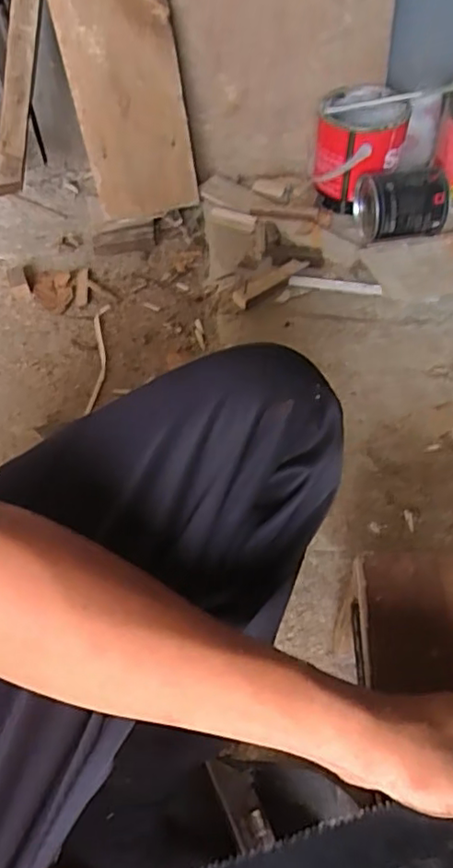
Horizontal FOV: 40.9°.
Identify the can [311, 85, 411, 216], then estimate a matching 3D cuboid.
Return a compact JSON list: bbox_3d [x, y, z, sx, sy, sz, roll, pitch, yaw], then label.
[{"bbox_3d":[0.234,-0.506,1.063,0.145,0.137,0.169,8,55,11],"label":"can"}]

